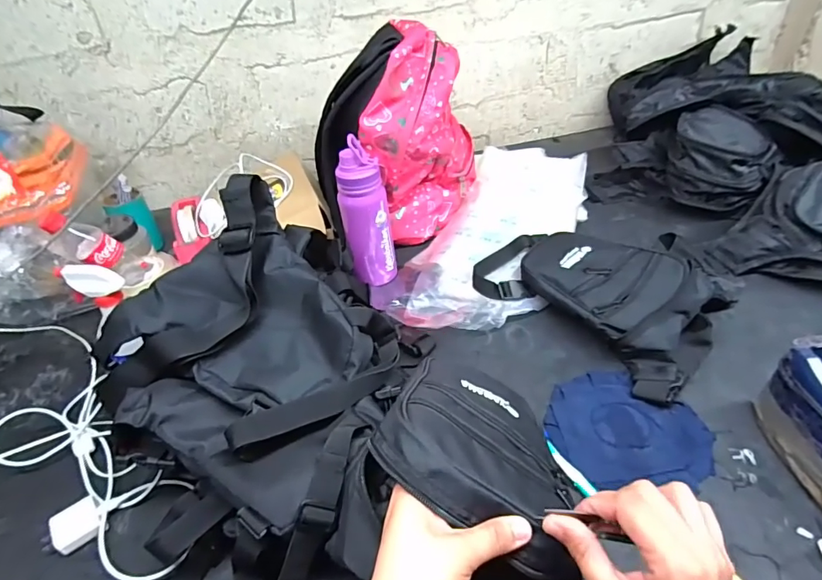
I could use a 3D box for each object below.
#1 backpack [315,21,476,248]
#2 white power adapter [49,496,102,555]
[{"bbox_3d":[-0.011,-0.272,0.841,0.276,0.326,0.193,-30,44,-27],"label":"backpack"},{"bbox_3d":[-0.367,0.259,0.512,0.047,0.020,0.047,-27,42,-24],"label":"white power adapter"}]

